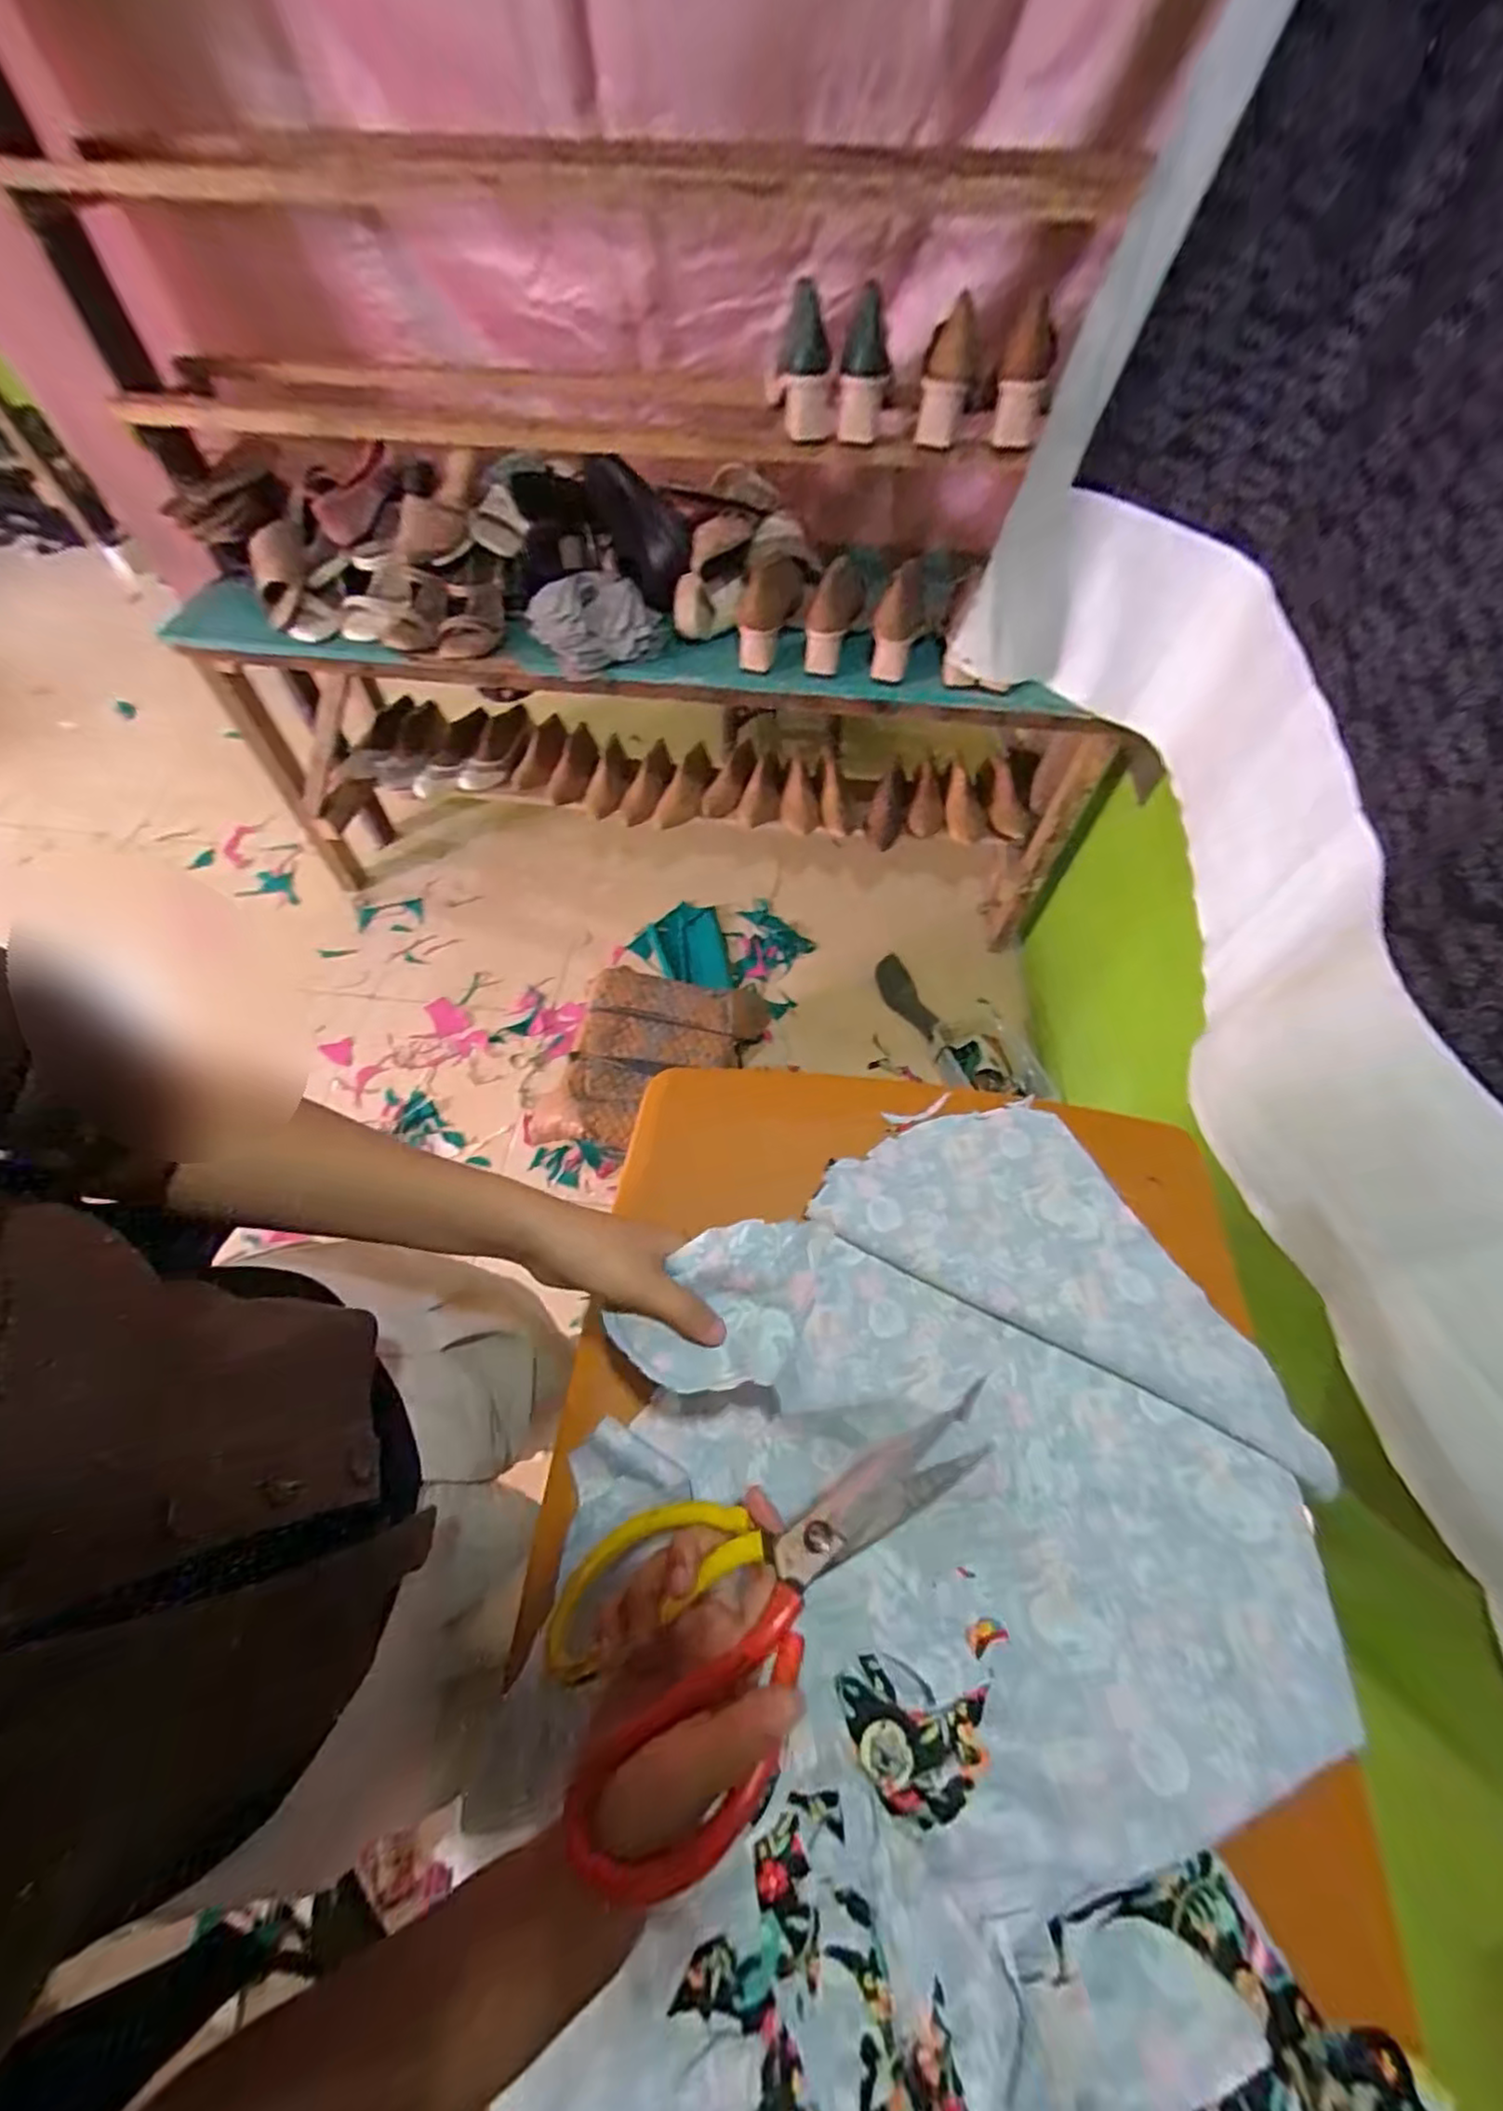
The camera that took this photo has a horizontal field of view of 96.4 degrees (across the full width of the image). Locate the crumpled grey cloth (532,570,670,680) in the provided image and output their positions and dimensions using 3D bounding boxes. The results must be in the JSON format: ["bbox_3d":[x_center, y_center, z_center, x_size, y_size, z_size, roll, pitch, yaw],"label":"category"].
[{"bbox_3d":[-0.242,-0.679,1.054,0.199,0.075,0.156,-9,61,-6],"label":"crumpled grey cloth"}]

